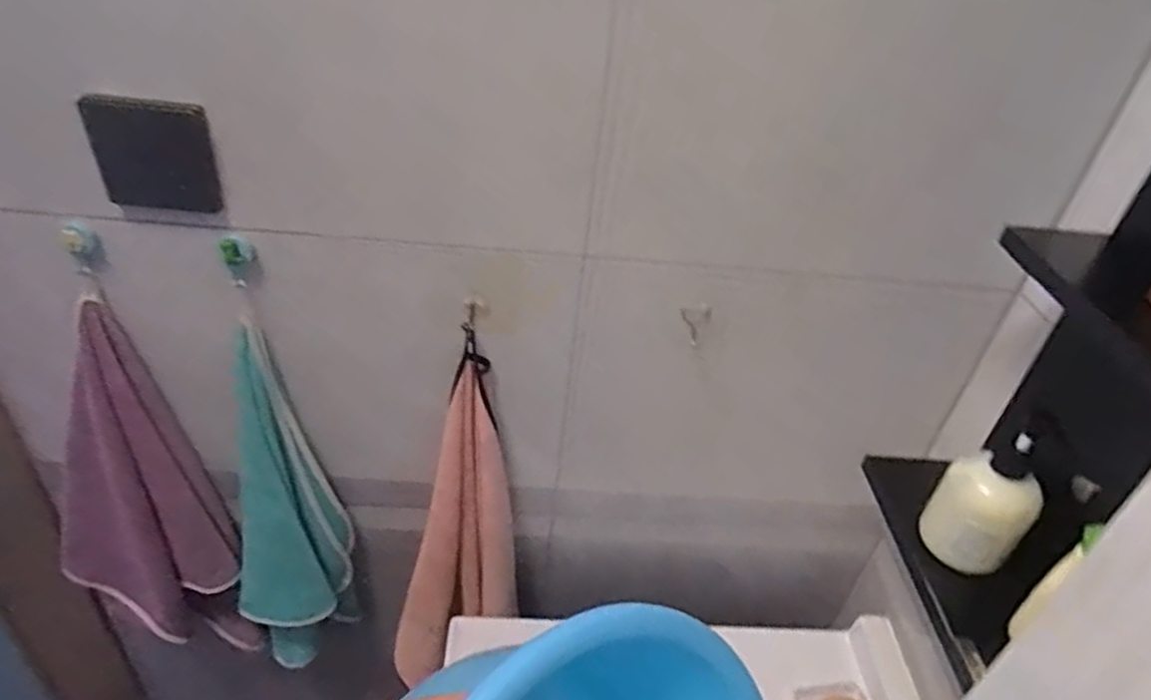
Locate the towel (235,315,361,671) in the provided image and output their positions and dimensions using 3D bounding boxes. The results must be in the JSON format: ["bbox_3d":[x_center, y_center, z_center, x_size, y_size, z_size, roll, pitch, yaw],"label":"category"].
[{"bbox_3d":[-0.309,0.201,0.770,0.116,0.452,0.088,12,37,7],"label":"towel"}]

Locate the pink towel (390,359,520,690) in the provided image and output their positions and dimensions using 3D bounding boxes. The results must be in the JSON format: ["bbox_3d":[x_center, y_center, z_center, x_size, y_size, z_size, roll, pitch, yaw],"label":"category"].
[{"bbox_3d":[-0.128,0.199,0.767,0.150,0.363,0.074,-16,42,-27],"label":"pink towel"}]

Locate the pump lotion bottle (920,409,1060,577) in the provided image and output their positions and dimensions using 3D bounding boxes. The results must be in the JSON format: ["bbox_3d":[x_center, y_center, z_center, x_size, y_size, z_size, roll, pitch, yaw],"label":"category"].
[{"bbox_3d":[0.323,0.114,0.548,0.056,0.122,0.058,0,37,-9],"label":"pump lotion bottle"}]

